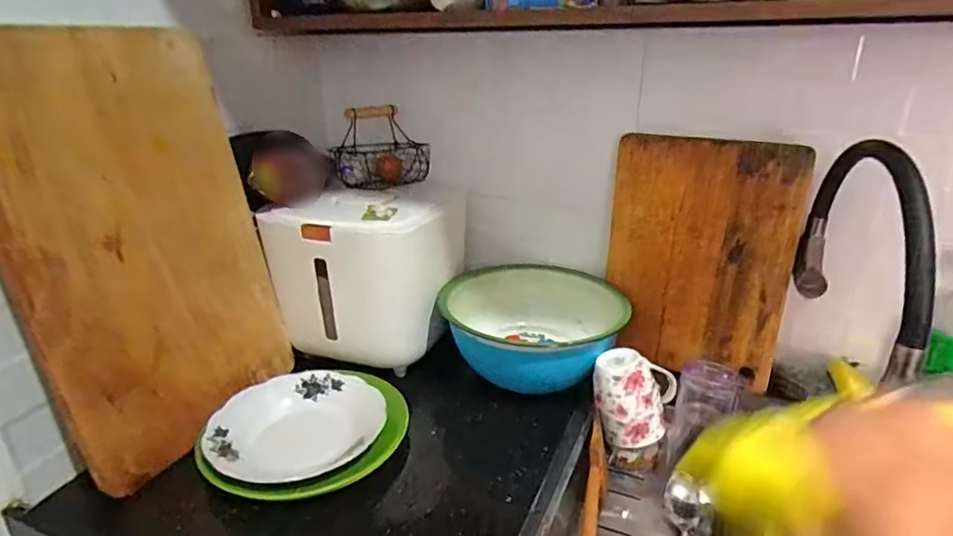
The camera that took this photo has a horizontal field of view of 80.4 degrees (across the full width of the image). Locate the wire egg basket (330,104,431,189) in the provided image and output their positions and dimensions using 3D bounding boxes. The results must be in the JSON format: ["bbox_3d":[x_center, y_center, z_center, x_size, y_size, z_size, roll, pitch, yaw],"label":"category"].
[{"bbox_3d":[-0.153,-0.192,0.900,0.135,0.119,0.085,-13,26,-26],"label":"wire egg basket"}]

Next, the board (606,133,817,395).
[{"bbox_3d":[0.309,-0.012,0.803,0.242,0.332,0.020,13,21,31],"label":"board"}]

